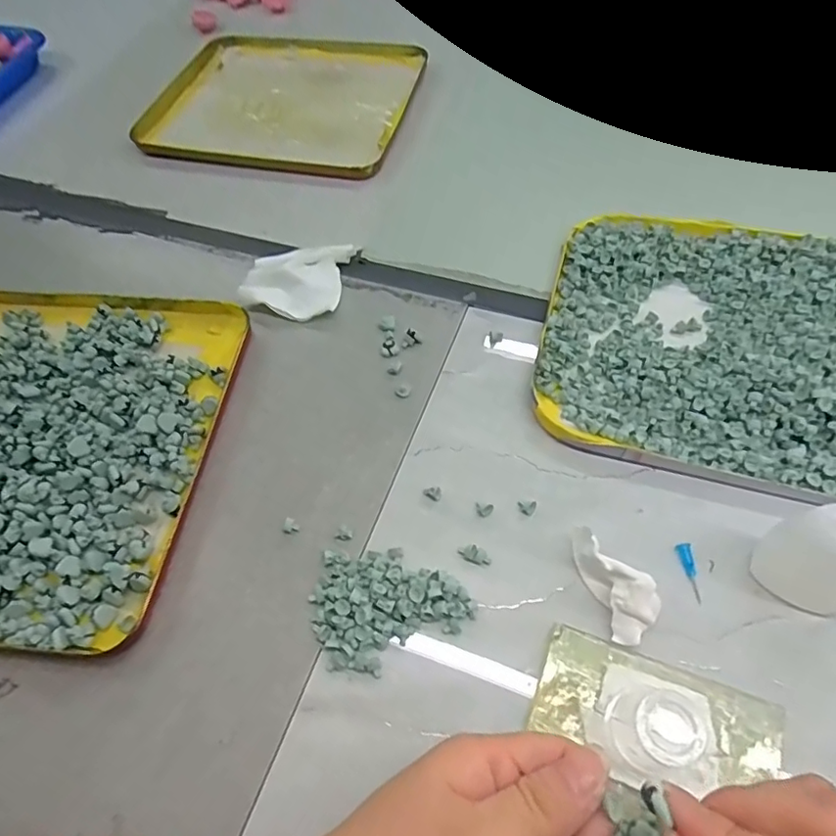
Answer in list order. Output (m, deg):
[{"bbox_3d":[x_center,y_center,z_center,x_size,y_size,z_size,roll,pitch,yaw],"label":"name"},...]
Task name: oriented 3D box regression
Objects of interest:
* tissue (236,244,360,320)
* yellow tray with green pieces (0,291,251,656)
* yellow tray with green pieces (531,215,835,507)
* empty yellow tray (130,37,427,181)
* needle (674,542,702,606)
[{"bbox_3d":[-0.092,-0.106,0.429,0.075,0.014,0.072,6,59,8],"label":"tissue"},{"bbox_3d":[-0.252,0.013,0.365,0.247,0.021,0.240,4,59,7],"label":"yellow tray with green pieces"},{"bbox_3d":[0.220,-0.047,0.358,0.268,0.025,0.203,15,61,14],"label":"yellow tray with green pieces"},{"bbox_3d":[-0.126,-0.315,0.556,0.239,0.018,0.212,11,60,11],"label":"empty yellow tray"},{"bbox_3d":[0.143,0.081,0.298,0.006,0.005,0.031,-6,58,2],"label":"needle"}]

